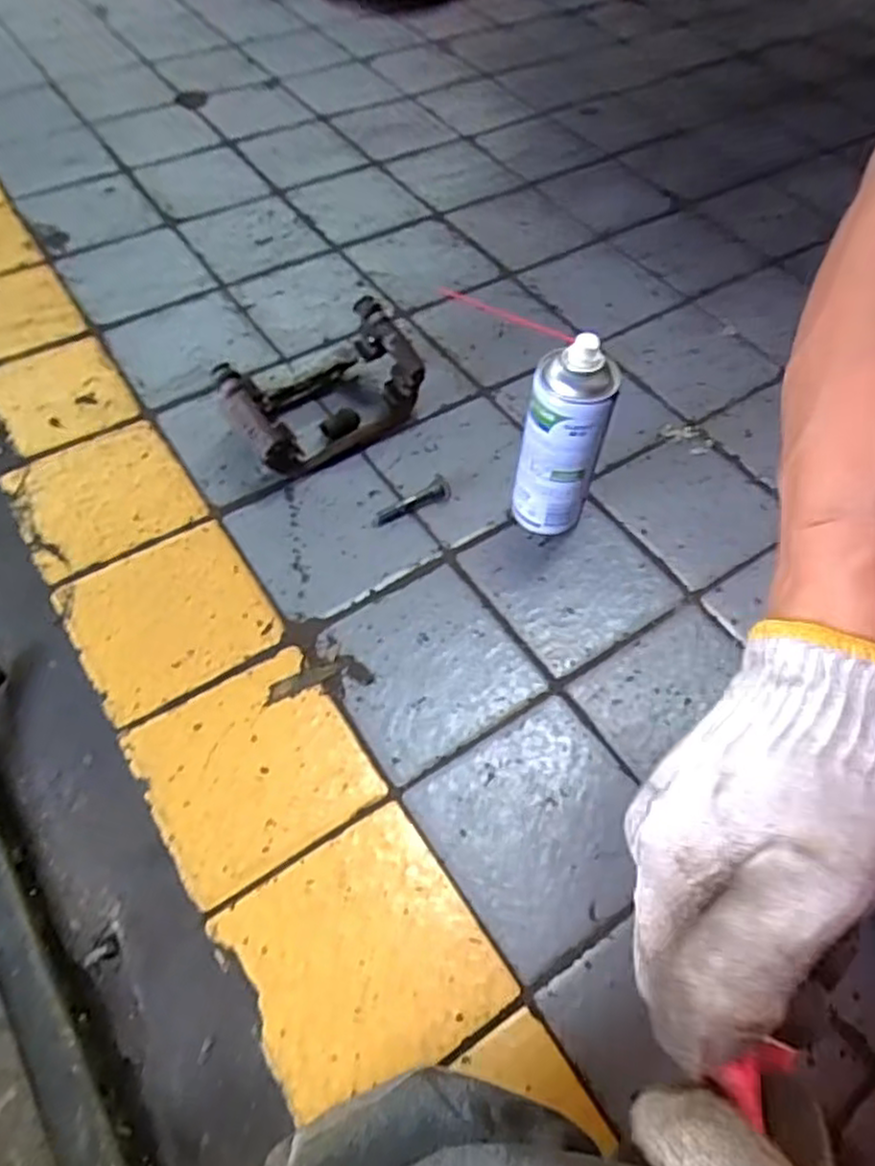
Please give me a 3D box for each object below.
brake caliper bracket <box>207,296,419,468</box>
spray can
[{"bbox_3d":[-0.113,-0.186,0.706,0.180,0.084,0.101,-31,63,-21],"label":"brake caliper bracket"},{"bbox_3d":[0.103,-0.116,0.606,0.062,0.192,0.053,12,57,5],"label":"spray can"}]

